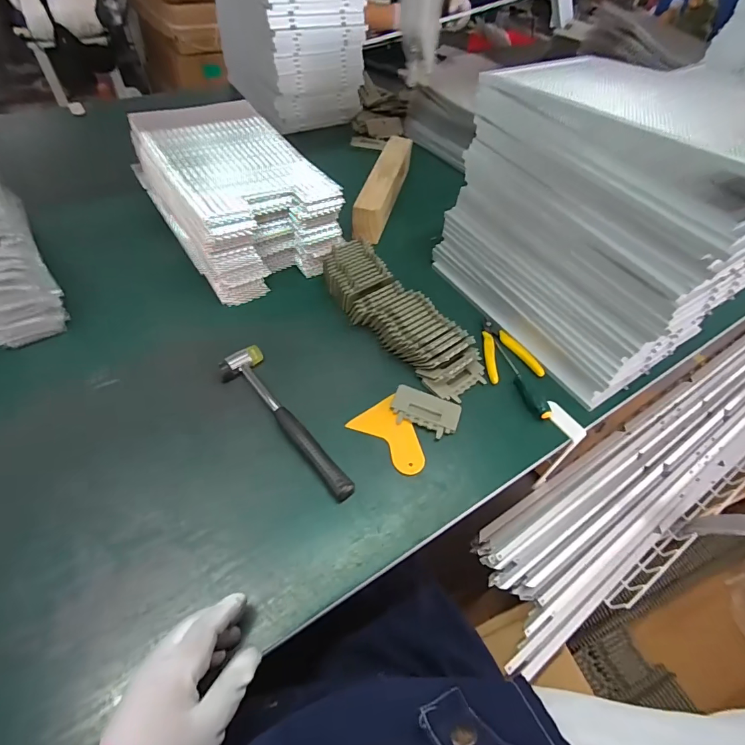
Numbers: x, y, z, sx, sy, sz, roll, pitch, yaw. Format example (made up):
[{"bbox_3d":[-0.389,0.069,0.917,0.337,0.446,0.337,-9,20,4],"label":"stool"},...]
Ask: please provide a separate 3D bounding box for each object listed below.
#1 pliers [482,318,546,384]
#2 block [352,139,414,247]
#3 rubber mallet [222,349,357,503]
[{"bbox_3d":[0.186,-0.037,0.605,0.077,0.011,0.117,-9,54,-13],"label":"pliers"},{"bbox_3d":[0.023,-0.354,0.790,0.050,0.064,0.294,15,53,5],"label":"block"},{"bbox_3d":[-0.108,0.062,0.503,0.052,0.032,0.233,-28,60,-24],"label":"rubber mallet"}]

